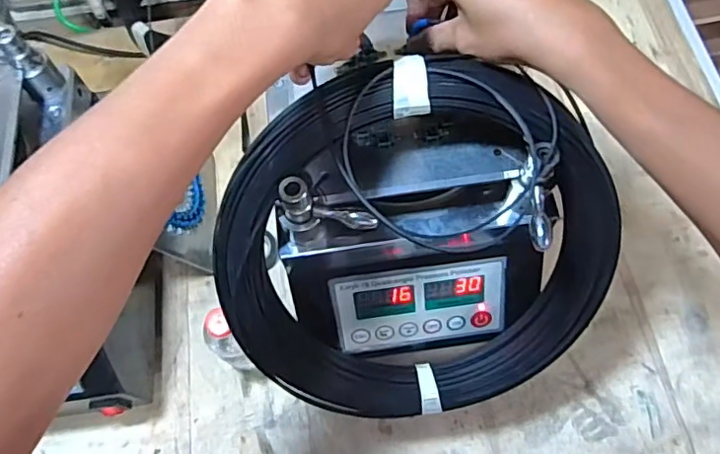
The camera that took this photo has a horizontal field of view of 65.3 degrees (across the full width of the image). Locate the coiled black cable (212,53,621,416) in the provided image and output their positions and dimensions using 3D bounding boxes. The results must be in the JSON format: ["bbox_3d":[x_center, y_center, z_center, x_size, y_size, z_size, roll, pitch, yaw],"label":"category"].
[{"bbox_3d":[0.046,0.023,0.441,0.301,0.294,0.049,4,28,-7],"label":"coiled black cable"}]

